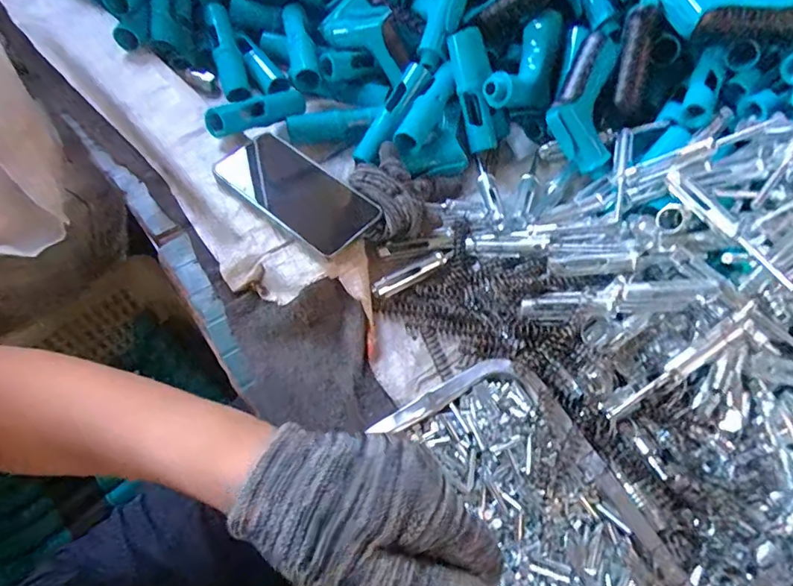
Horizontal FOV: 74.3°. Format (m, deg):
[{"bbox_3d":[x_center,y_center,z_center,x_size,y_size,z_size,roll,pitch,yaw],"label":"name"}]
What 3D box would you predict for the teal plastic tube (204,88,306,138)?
[{"bbox_3d":[-0.143,-0.193,0.553,0.025,0.027,0.121,39,48,19],"label":"teal plastic tube"}]

